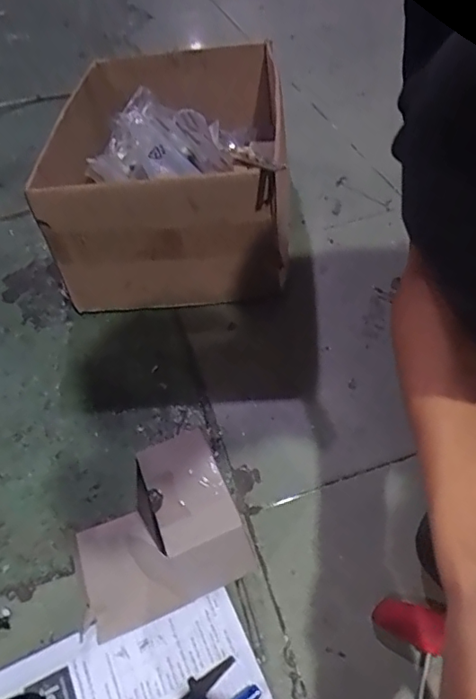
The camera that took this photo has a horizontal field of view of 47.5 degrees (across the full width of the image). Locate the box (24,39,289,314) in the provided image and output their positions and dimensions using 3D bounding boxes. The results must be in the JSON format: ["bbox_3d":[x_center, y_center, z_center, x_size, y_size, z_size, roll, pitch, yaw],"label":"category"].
[{"bbox_3d":[-0.090,-0.273,0.833,0.305,0.229,0.457,-3,48,3],"label":"box"}]

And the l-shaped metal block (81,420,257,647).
[{"bbox_3d":[-0.080,0.169,0.492,0.153,0.103,0.118,-22,50,-14],"label":"l-shaped metal block"}]

